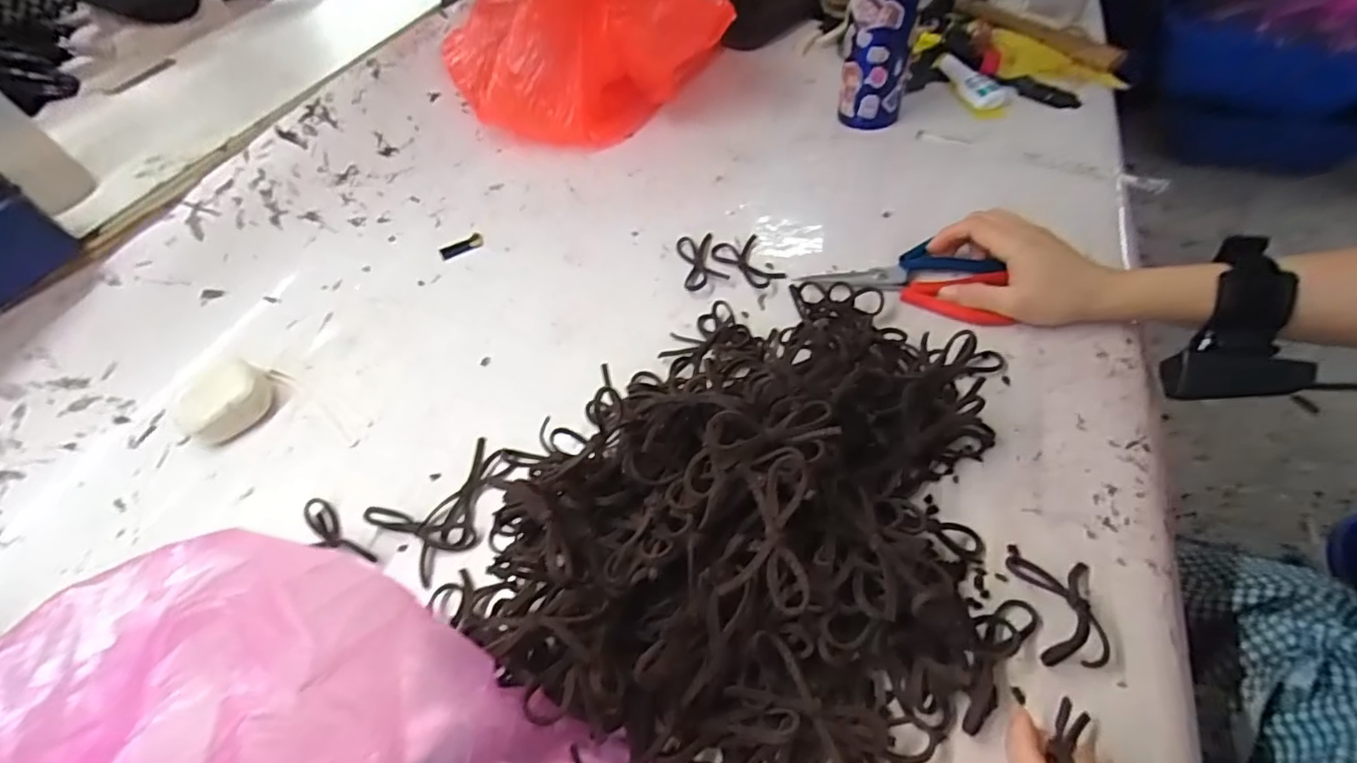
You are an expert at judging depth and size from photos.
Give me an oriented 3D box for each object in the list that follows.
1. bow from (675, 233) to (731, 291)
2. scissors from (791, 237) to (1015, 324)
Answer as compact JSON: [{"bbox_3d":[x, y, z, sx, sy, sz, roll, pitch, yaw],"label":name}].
[{"bbox_3d":[0.018,-0.105,0.493,0.038,0.006,0.071,-14,52,-4],"label":"bow"},{"bbox_3d":[0.172,-0.080,0.444,0.144,0.024,0.075,1,51,7],"label":"scissors"}]

